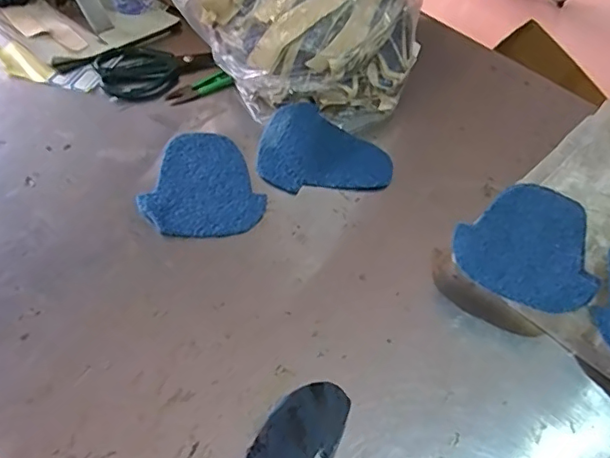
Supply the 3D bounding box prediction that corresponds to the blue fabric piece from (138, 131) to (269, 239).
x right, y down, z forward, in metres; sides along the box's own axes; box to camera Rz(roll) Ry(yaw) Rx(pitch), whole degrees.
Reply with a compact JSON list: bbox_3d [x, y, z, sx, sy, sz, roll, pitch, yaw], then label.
[{"bbox_3d":[-0.119,-0.051,0.603,0.123,0.006,0.159,-17,53,-20],"label":"blue fabric piece"}]

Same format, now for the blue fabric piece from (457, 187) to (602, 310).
[{"bbox_3d":[0.228,0.014,0.536,0.165,0.014,0.121,-34,60,-30],"label":"blue fabric piece"}]

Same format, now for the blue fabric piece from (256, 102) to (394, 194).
[{"bbox_3d":[0.025,-0.088,0.635,0.150,0.024,0.115,13,49,5],"label":"blue fabric piece"}]

